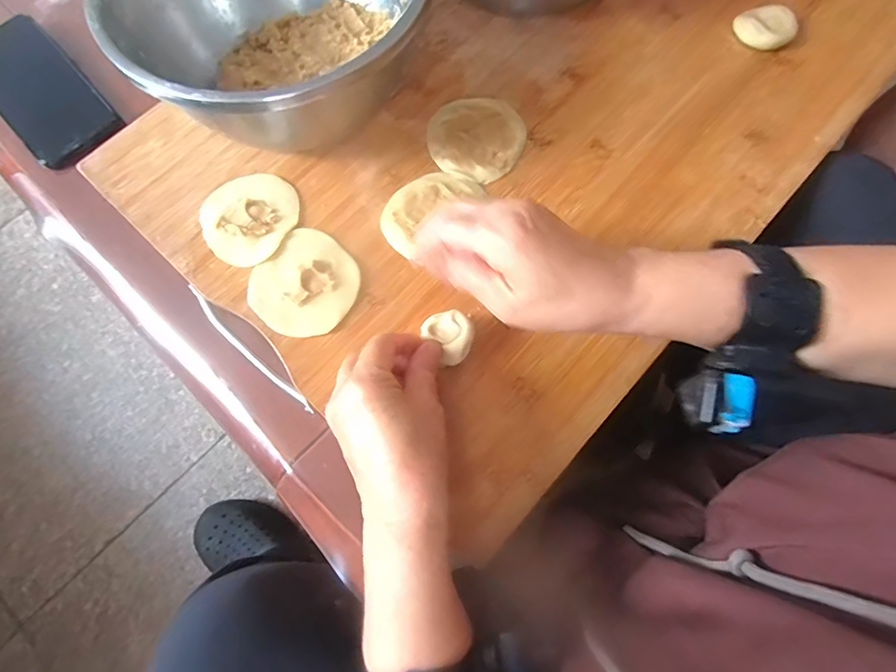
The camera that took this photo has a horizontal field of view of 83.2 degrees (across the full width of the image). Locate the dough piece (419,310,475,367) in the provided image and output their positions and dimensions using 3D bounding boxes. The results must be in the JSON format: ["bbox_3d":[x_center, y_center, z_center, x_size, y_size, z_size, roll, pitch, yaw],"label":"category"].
[{"bbox_3d":[0.002,-0.001,0.343,0.029,0.012,0.034,-37,76,-9],"label":"dough piece"}]

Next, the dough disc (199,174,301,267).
[{"bbox_3d":[-0.155,-0.094,0.393,0.070,0.008,0.077,0,73,1],"label":"dough disc"}]

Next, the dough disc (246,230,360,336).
[{"bbox_3d":[-0.105,-0.038,0.373,0.076,0.006,0.077,0,73,1],"label":"dough disc"}]

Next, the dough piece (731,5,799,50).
[{"bbox_3d":[0.277,-0.269,0.438,0.047,0.012,0.040,-15,73,-3],"label":"dough piece"}]

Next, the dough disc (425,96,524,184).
[{"bbox_3d":[0.023,-0.164,0.415,0.076,0.007,0.077,0,73,1],"label":"dough disc"}]

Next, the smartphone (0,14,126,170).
[{"bbox_3d":[-0.365,-0.220,0.451,0.075,0.009,0.165,-41,80,-11],"label":"smartphone"}]

